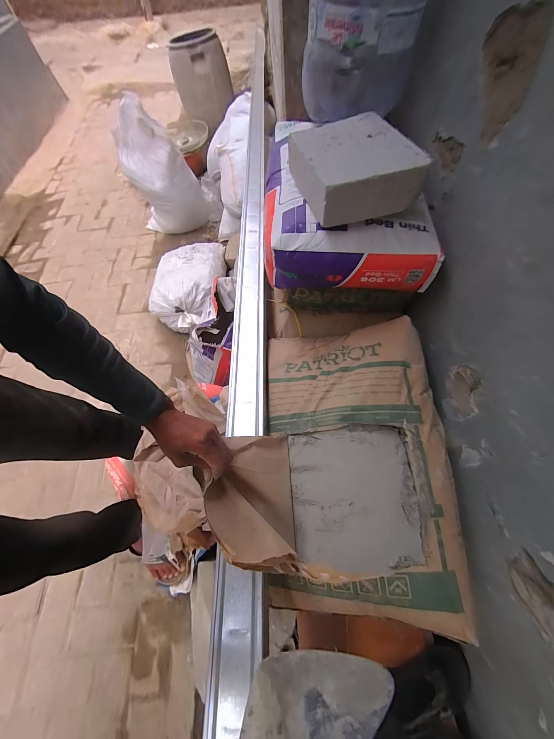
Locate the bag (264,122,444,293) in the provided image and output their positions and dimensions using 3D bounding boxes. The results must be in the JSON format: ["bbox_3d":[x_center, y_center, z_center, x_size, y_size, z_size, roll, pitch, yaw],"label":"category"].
[{"bbox_3d":[0.143,-0.416,0.661,0.343,0.107,0.506,-3,63,3],"label":"bag"}]

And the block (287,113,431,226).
[{"bbox_3d":[0.141,-0.396,0.536,0.200,0.076,0.243,-18,63,-5],"label":"block"}]

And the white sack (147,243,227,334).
[{"bbox_3d":[-0.415,-0.392,1.289,0.312,0.132,0.496,1,63,5],"label":"white sack"}]

